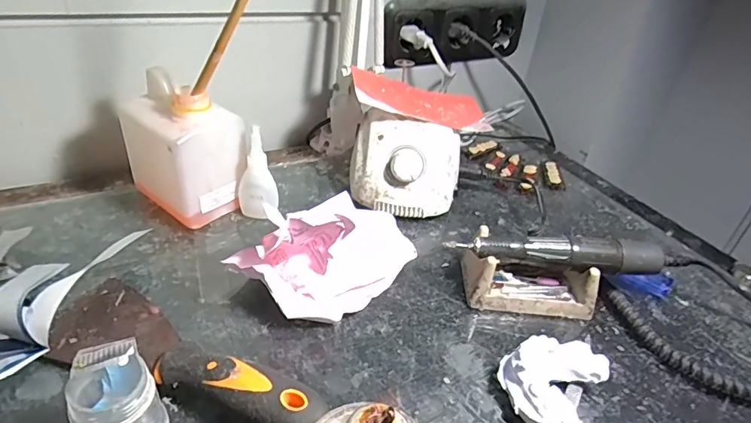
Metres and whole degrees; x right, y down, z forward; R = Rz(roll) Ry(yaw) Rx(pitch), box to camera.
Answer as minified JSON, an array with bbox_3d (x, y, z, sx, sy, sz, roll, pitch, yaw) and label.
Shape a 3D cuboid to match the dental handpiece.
[{"bbox_3d":[0.145,0.031,0.375,0.165,0.022,0.023,8,35,1],"label":"dental handpiece"}]

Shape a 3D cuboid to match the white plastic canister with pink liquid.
[{"bbox_3d":[-0.169,-0.054,0.422,0.082,0.117,0.076,32,42,31],"label":"white plastic canister with pink liquid"}]

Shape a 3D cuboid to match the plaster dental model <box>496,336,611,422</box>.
[{"bbox_3d":[0.113,0.110,0.309,0.056,0.032,0.079,28,40,27],"label":"plaster dental model"}]

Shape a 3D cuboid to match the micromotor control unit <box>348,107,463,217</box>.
[{"bbox_3d":[0.029,-0.045,0.475,0.108,0.084,0.080,10,35,5],"label":"micromotor control unit"}]

